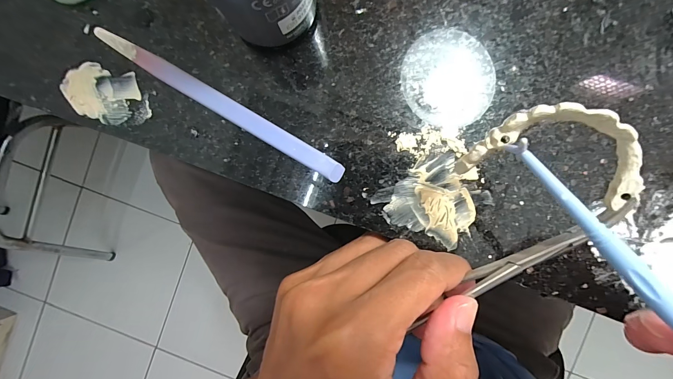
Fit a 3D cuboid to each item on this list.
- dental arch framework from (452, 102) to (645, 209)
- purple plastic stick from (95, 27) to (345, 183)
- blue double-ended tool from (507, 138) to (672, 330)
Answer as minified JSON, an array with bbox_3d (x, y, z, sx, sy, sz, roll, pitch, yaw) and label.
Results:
[{"bbox_3d":[0.068,-0.012,0.095,0.051,0.004,0.029,15,124,21],"label":"dental arch framework"},{"bbox_3d":[-0.057,-0.042,0.148,0.137,0.004,0.009,31,93,3],"label":"purple plastic stick"},{"bbox_3d":[0.103,0.044,0.082,0.008,0.004,0.152,-40,84,4],"label":"blue double-ended tool"}]

